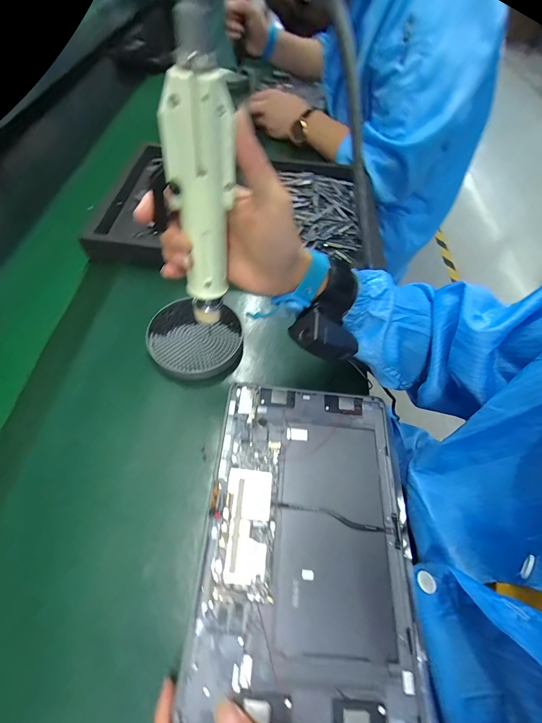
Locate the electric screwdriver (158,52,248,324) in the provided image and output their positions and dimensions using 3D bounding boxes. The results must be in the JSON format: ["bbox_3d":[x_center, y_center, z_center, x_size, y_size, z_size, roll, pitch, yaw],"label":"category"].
[{"bbox_3d":[-0.047,-0.101,0.229,0.033,0.173,0.033,24,48,13],"label":"electric screwdriver"}]

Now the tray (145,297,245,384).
[{"bbox_3d":[-0.092,-0.026,0.386,0.112,0.025,0.102,1,58,-1],"label":"tray"}]

